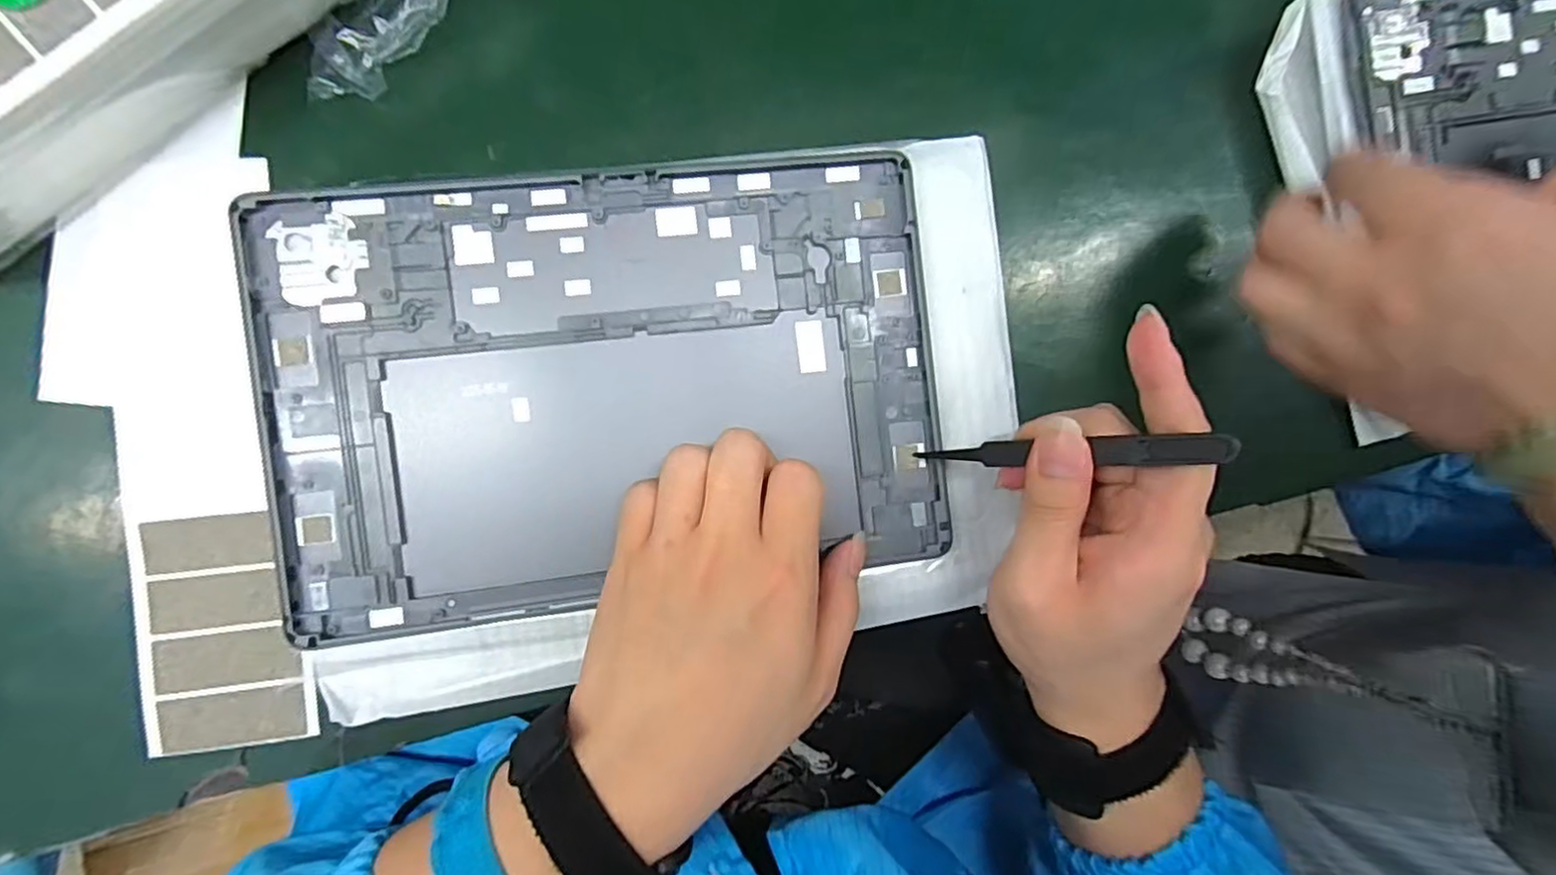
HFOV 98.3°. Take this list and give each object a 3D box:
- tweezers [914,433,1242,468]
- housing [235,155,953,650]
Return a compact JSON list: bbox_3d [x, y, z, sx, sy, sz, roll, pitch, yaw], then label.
[{"bbox_3d":[0.097,0.005,0.240,0.008,0.114,0.009,-4,90,-44],"label":"tweezers"},{"bbox_3d":[-0.062,-0.021,0.264,0.252,0.006,0.164,-7,91,-8],"label":"housing"}]

